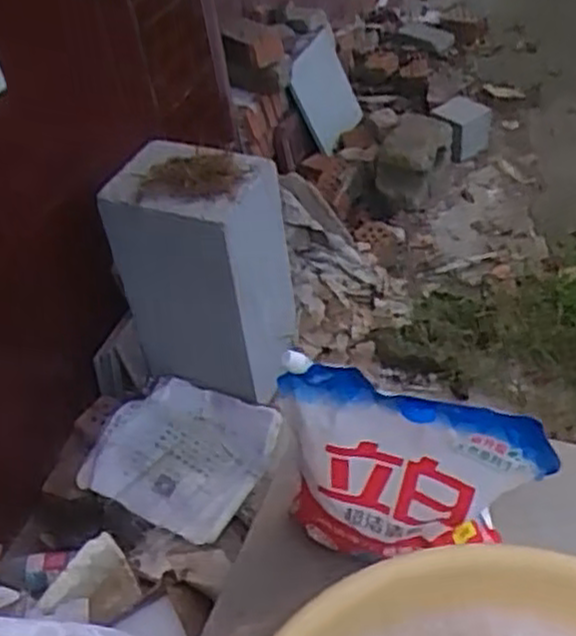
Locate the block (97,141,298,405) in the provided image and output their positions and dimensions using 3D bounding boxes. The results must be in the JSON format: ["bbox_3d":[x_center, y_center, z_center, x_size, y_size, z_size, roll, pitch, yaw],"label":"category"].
[{"bbox_3d":[-0.180,-0.096,1.705,0.323,0.578,0.197,9,49,26],"label":"block"}]

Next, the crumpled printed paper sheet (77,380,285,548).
[{"bbox_3d":[-0.238,0.297,1.776,0.349,0.031,0.329,23,61,8],"label":"crumpled printed paper sheet"}]

